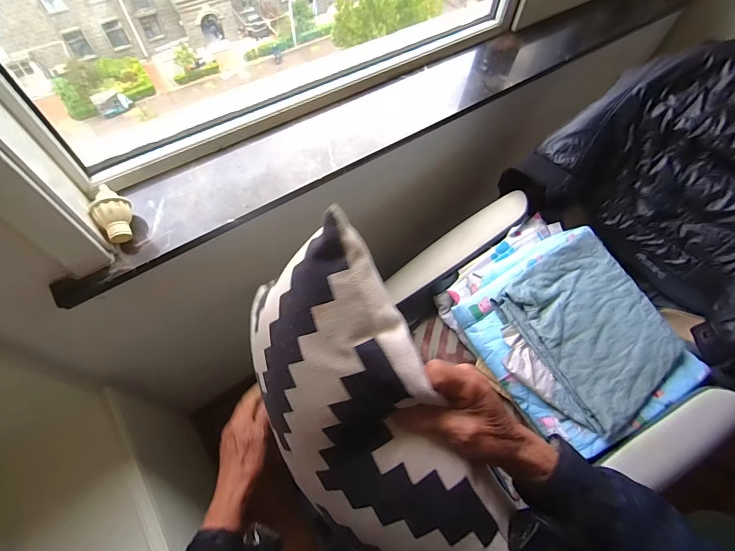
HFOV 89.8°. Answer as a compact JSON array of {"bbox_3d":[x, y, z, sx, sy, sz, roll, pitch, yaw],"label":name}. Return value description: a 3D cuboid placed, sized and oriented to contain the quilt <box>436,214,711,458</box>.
[{"bbox_3d":[0.431,0.114,0.829,0.351,0.148,0.477,-29,66,-16],"label":"quilt"}]

